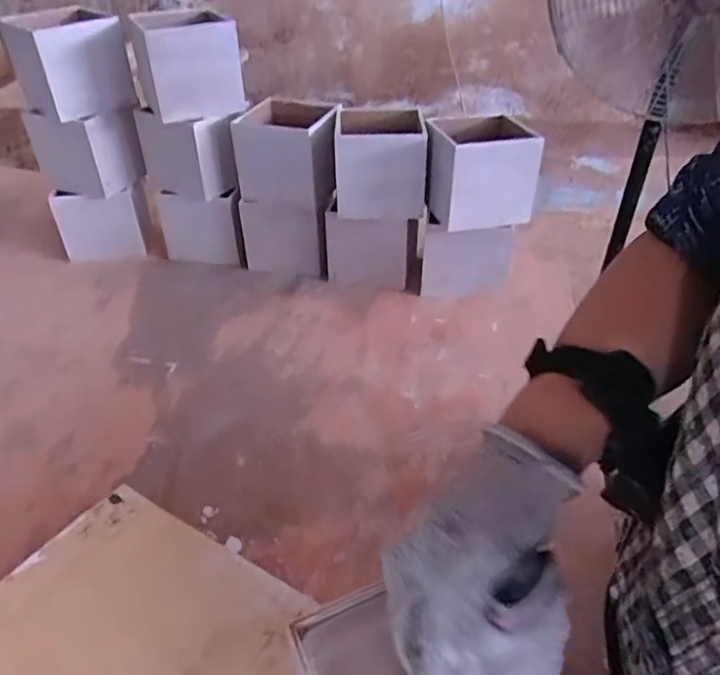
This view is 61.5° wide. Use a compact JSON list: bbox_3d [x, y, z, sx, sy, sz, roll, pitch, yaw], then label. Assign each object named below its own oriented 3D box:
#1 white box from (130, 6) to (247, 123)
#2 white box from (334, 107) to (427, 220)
[{"bbox_3d":[-0.219,-0.350,0.783,0.113,0.106,0.107,-20,41,-22],"label":"white box"},{"bbox_3d":[0.023,-0.230,0.790,0.111,0.108,0.117,-4,37,-2],"label":"white box"}]

